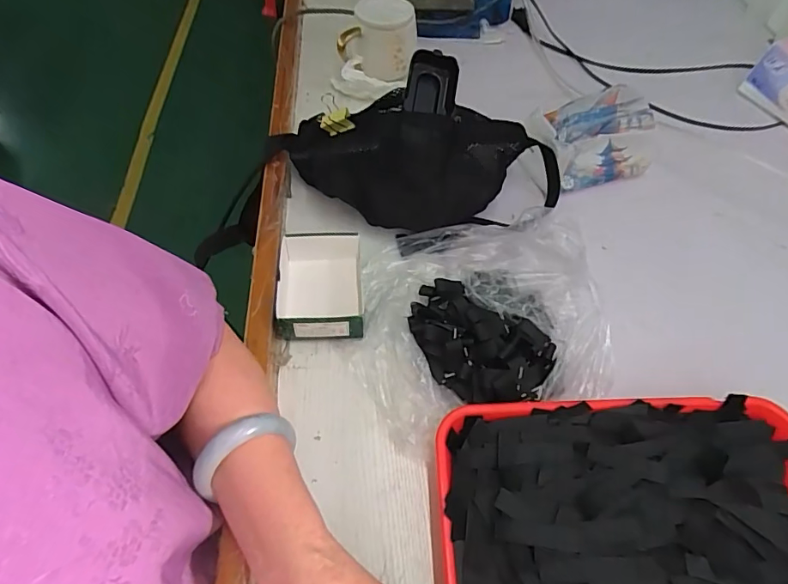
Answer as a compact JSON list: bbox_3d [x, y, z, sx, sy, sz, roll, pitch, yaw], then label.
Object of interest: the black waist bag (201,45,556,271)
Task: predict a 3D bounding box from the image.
[{"bbox_3d":[-0.037,-0.141,0.531,0.414,0.137,0.131,-8,56,10],"label":"black waist bag"}]

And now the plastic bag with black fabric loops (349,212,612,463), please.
[{"bbox_3d":[0.086,0.018,0.458,0.247,0.051,0.218,-7,57,-6],"label":"plastic bag with black fabric loops"}]

